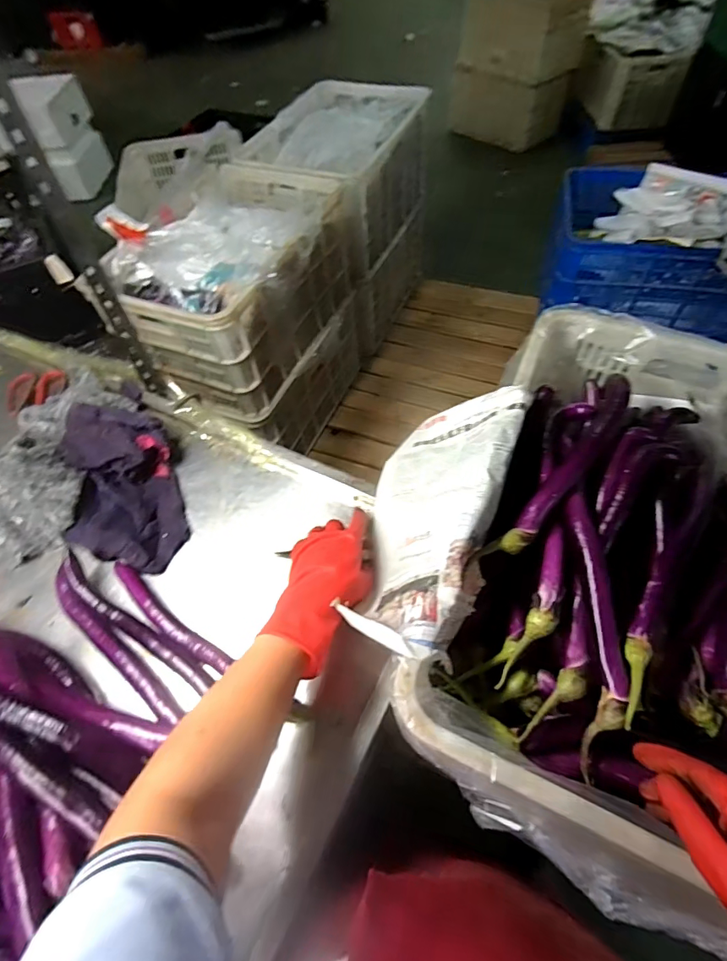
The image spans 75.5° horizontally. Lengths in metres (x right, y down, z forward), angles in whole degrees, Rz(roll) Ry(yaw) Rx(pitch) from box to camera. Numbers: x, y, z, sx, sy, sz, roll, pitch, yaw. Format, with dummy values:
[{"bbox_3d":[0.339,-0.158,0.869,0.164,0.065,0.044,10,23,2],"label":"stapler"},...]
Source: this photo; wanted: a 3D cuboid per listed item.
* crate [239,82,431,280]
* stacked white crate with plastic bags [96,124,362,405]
[{"bbox_3d":[-0.050,-1.066,1.594,0.420,0.314,0.738,17,60,14],"label":"crate"},{"bbox_3d":[-0.330,-0.549,1.222,0.431,0.354,0.607,17,60,14],"label":"stacked white crate with plastic bags"}]

